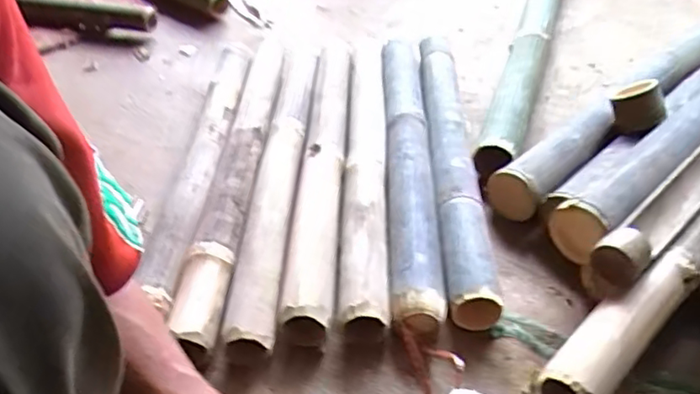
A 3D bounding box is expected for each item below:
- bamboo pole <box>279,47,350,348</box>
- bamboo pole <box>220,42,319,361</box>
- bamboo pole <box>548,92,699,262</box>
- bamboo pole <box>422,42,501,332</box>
[{"bbox_3d":[-0.040,-0.055,0.898,0.063,0.067,0.621,1,42,1],"label":"bamboo pole"},{"bbox_3d":[-0.101,-0.047,0.893,0.059,0.057,0.662,1,42,1],"label":"bamboo pole"},{"bbox_3d":[0.563,-0.147,0.901,0.867,0.071,0.072,-32,51,-30],"label":"bamboo pole"},{"bbox_3d":[0.153,-0.066,0.918,0.070,0.068,0.619,2,42,2],"label":"bamboo pole"}]

